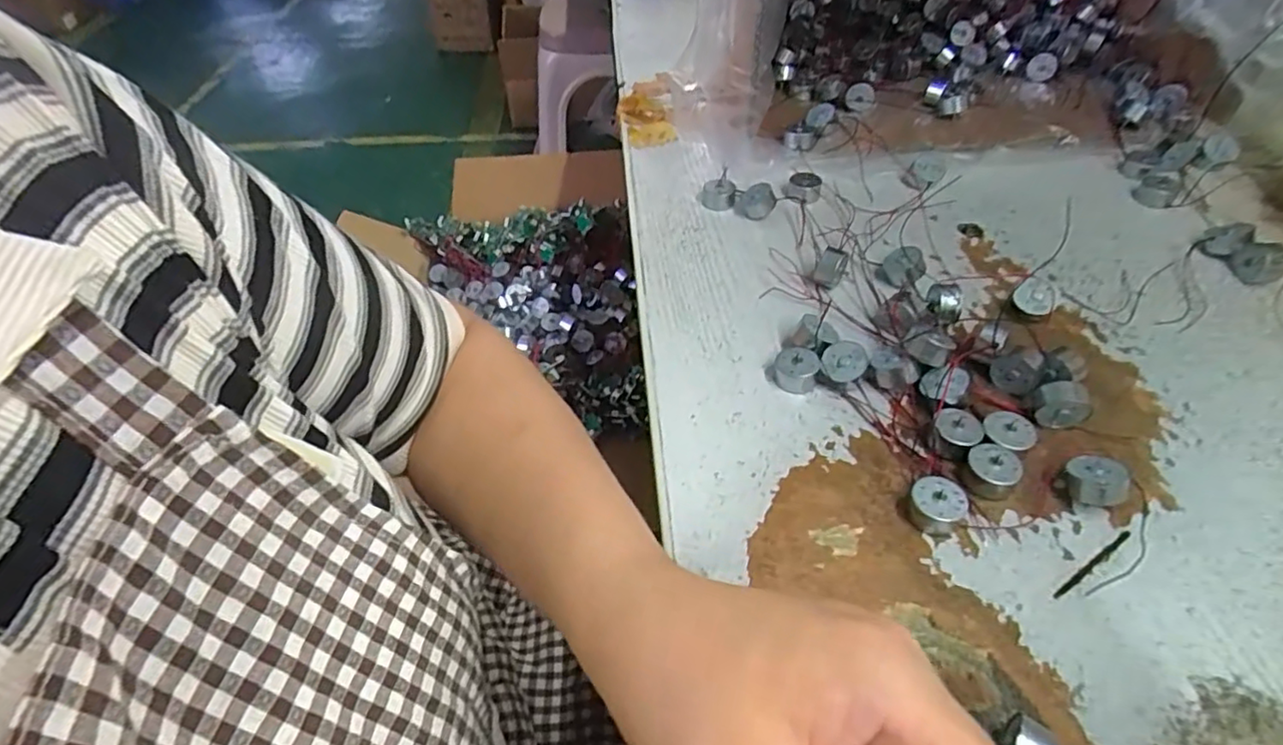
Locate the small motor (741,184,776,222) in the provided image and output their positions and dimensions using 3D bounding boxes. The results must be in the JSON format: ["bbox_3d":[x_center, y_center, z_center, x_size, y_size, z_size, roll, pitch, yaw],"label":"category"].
[{"bbox_3d":[0.084,-0.123,0.456,0.025,0.021,0.014,7,48,9],"label":"small motor"}]

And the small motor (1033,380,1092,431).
[{"bbox_3d":[0.211,0.016,0.316,0.024,0.025,0.014,12,49,14],"label":"small motor"}]

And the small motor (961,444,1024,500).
[{"bbox_3d":[0.166,0.046,0.298,0.022,0.014,0.021,-2,47,2],"label":"small motor"}]

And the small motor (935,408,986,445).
[{"bbox_3d":[0.156,0.030,0.312,0.021,0.012,0.022,18,50,19],"label":"small motor"}]

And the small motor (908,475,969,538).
[{"bbox_3d":[0.133,0.060,0.285,0.023,0.015,0.021,-2,47,2],"label":"small motor"}]

